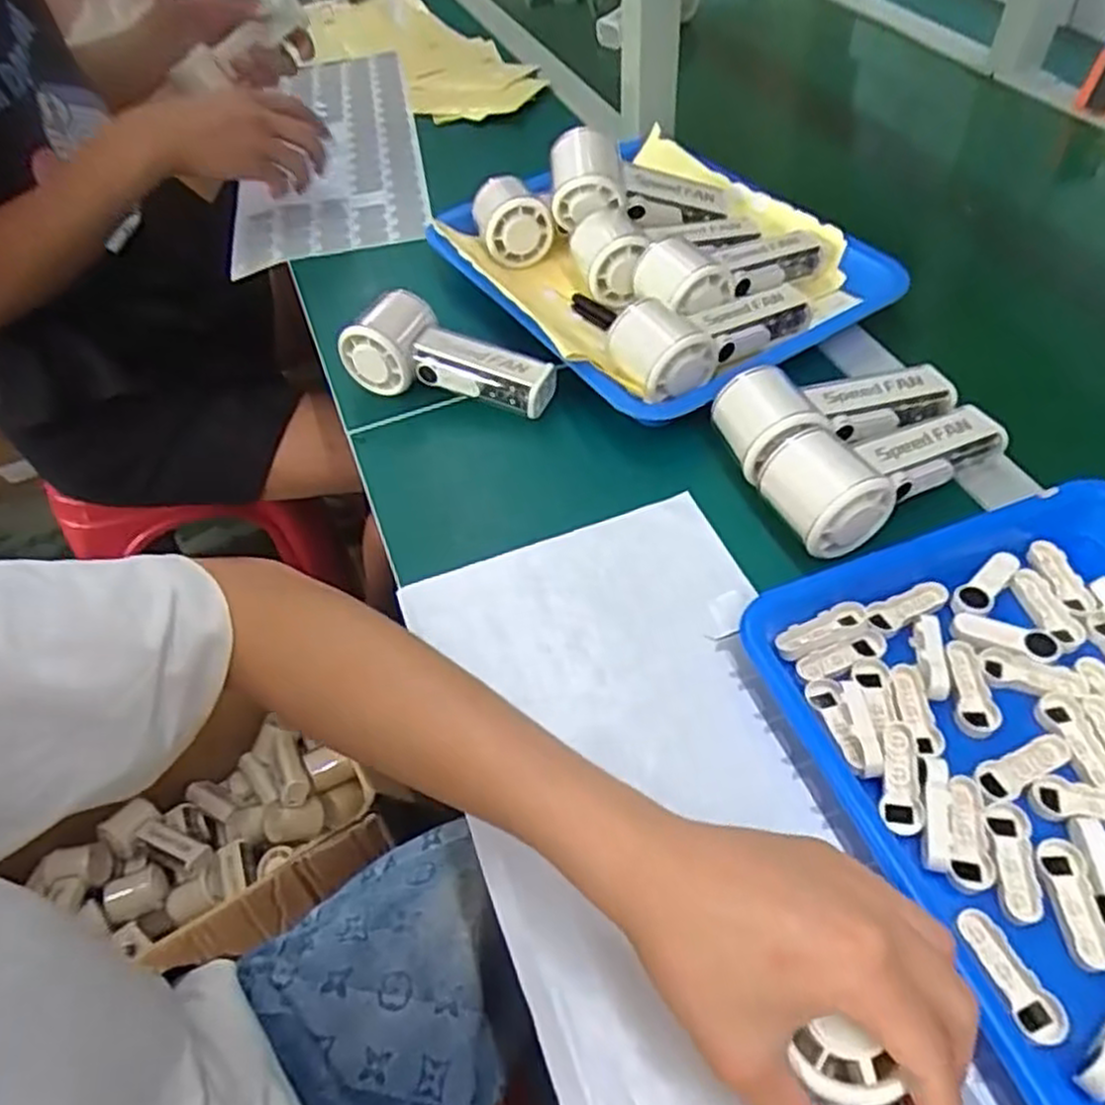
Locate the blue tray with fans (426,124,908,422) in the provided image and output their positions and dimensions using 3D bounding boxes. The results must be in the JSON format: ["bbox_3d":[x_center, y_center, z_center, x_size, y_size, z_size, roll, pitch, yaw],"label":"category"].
[{"bbox_3d":[0.081,-0.241,0.603,0.269,0.088,0.313,-26,54,-15],"label":"blue tray with fans"}]

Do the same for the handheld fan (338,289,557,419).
[{"bbox_3d":[-0.074,-0.136,0.556,0.150,0.063,0.062,20,56,20],"label":"handheld fan"}]

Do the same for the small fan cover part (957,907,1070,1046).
[{"bbox_3d":[0.188,0.173,0.316,0.017,0.007,0.051,-17,52,-9],"label":"small fan cover part"}]

